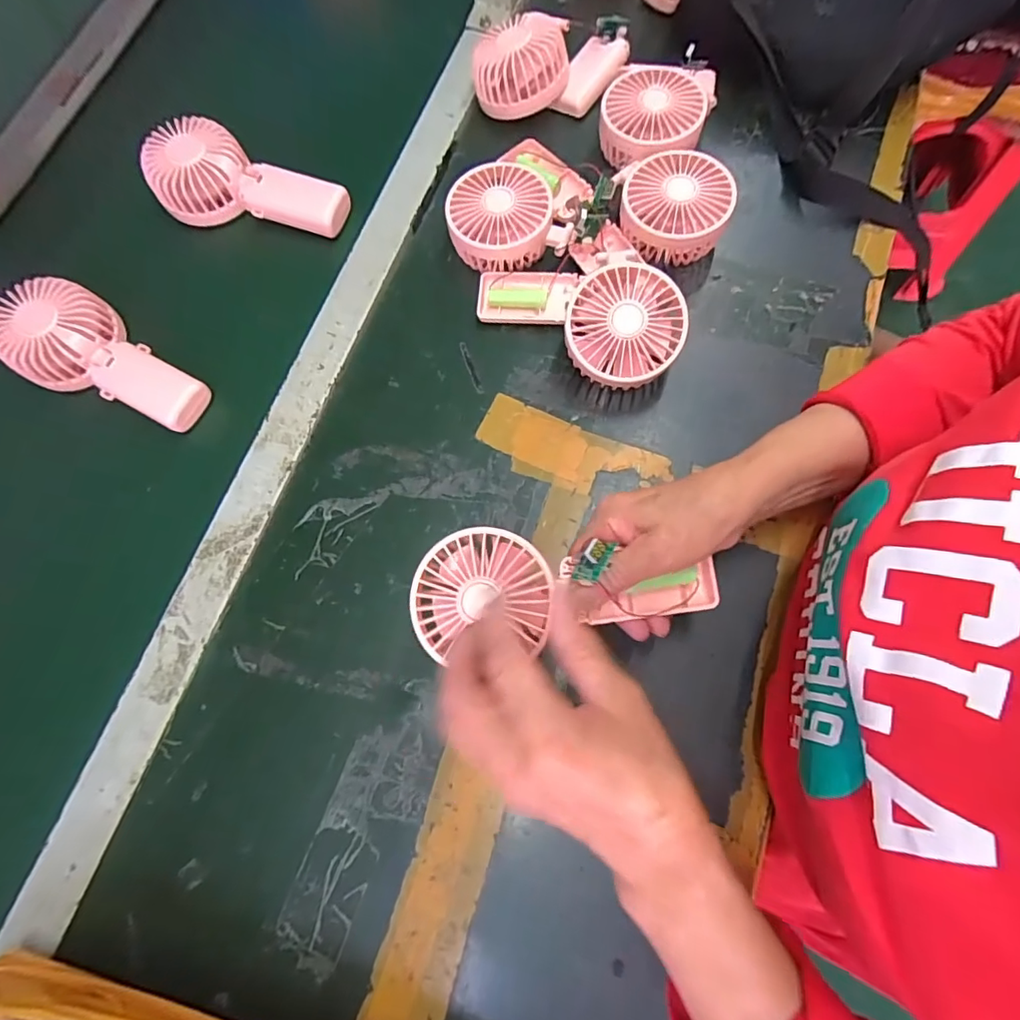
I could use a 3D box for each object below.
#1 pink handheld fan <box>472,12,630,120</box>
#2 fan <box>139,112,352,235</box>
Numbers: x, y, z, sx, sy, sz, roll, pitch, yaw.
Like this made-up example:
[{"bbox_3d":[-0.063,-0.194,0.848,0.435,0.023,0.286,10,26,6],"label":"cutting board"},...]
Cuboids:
[{"bbox_3d":[0.040,-0.418,0.483,0.148,0.048,0.087,-3,75,1],"label":"pink handheld fan"},{"bbox_3d":[-0.232,-0.288,0.452,0.167,0.041,0.077,20,76,6],"label":"fan"}]

